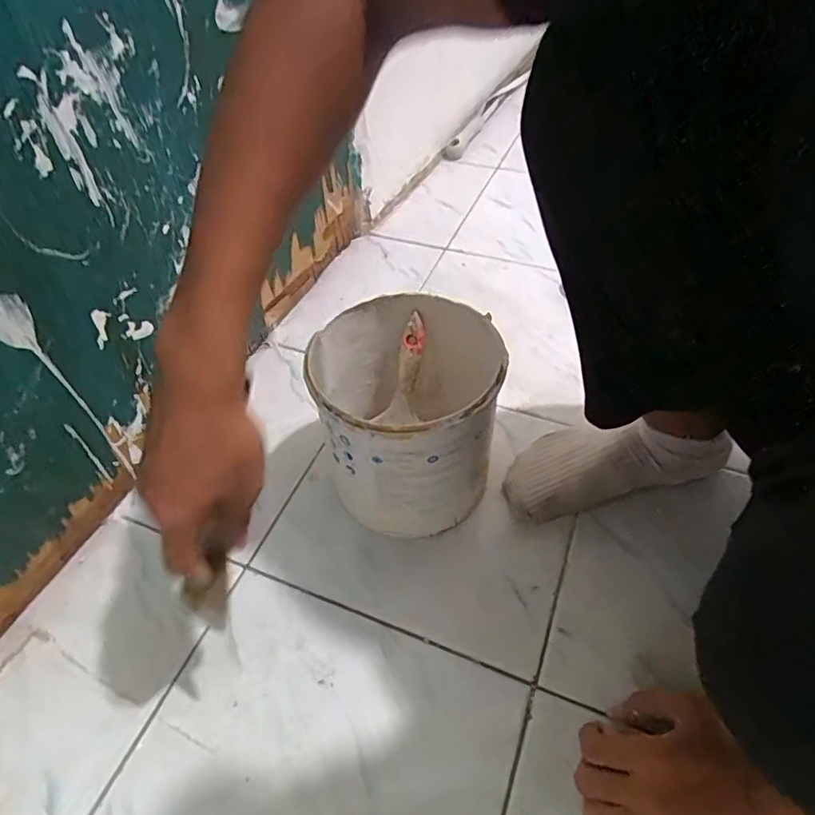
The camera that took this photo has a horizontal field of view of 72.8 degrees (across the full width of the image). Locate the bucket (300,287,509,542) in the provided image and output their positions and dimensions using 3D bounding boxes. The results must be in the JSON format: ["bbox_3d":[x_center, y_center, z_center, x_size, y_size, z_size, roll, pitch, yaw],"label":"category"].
[{"bbox_3d":[0.004,0.012,0.563,0.173,0.185,0.169,-1,49,1],"label":"bucket"}]

